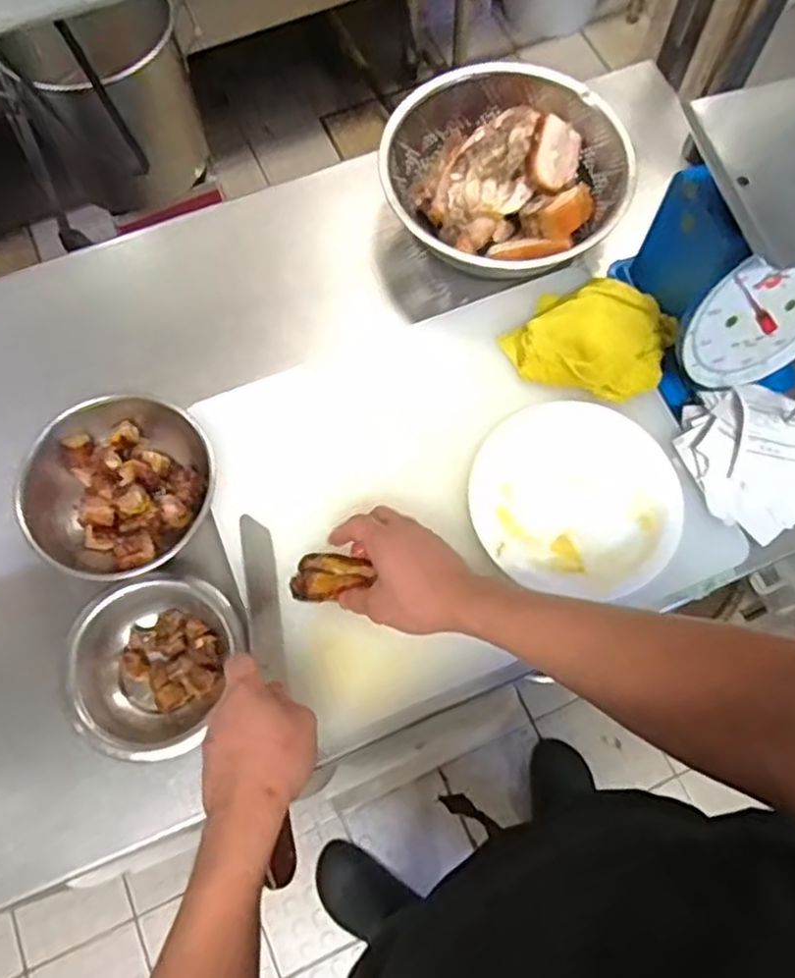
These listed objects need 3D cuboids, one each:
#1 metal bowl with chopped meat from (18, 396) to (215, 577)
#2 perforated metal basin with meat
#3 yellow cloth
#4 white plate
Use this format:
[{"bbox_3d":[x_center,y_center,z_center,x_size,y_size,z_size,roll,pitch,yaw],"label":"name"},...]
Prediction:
[{"bbox_3d":[-0.252,-0.003,0.666,0.167,0.066,0.167,0,69,0],"label":"metal bowl with chopped meat"},{"bbox_3d":[0.109,-0.325,0.761,0.242,0.089,0.206,-11,70,-4],"label":"perforated metal basin with meat"},{"bbox_3d":[0.190,-0.155,0.705,0.151,0.041,0.118,17,70,7],"label":"yellow cloth"},{"bbox_3d":[0.162,0.006,0.664,0.187,0.011,0.179,0,69,0],"label":"white plate"}]

